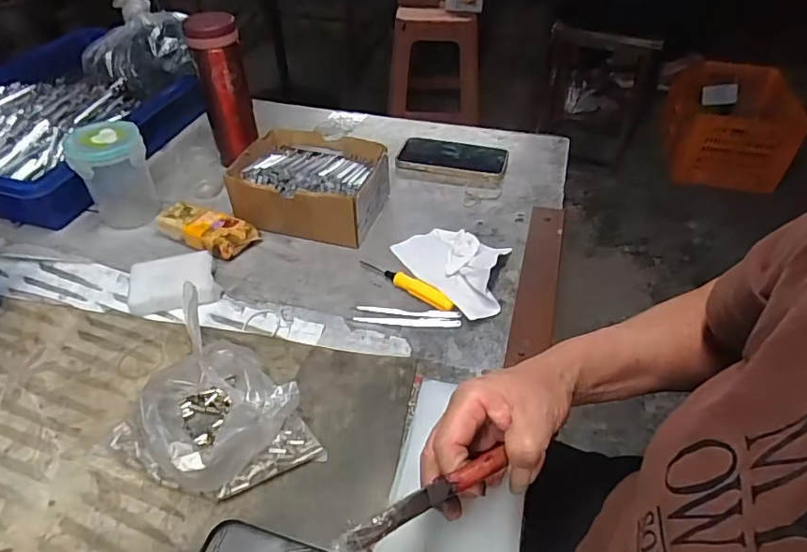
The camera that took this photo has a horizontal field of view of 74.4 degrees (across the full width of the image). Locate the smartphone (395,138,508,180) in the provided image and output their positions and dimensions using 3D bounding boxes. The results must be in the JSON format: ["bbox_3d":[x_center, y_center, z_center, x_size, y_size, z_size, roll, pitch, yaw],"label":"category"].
[{"bbox_3d":[0.067,-0.164,0.741,0.149,0.013,0.080,12,43,12],"label":"smartphone"}]

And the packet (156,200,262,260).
[{"bbox_3d":[-0.225,-0.053,0.612,0.106,0.034,0.055,22,46,22],"label":"packet"}]

